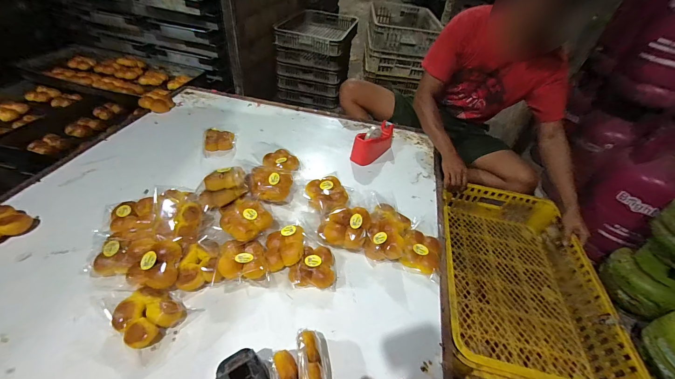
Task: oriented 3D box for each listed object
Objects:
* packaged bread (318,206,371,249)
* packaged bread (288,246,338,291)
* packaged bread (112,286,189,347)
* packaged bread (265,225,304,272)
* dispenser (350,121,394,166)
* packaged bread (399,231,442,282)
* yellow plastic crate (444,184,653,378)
[{"bbox_3d":[0.018,0.101,0.759,0.122,0.084,0.110,17,44,9],"label":"packaged bread"},{"bbox_3d":[-0.054,0.189,0.703,0.112,0.048,0.111,8,43,0],"label":"packaged bread"},{"bbox_3d":[-0.384,0.256,0.582,0.103,0.050,0.102,4,43,-4],"label":"packaged bread"},{"bbox_3d":[-0.131,0.152,0.719,0.097,0.043,0.109,-7,54,-4],"label":"packaged bread"},{"bbox_3d":[0.142,-0.181,1.071,0.082,0.093,0.194,34,49,25],"label":"dispenser"},{"bbox_3d":[0.224,0.166,0.766,0.111,0.036,0.119,4,43,-4],"label":"packaged bread"},{"bbox_3d":[0.506,0.247,0.845,0.405,0.146,0.600,13,43,5],"label":"yellow plastic crate"}]

